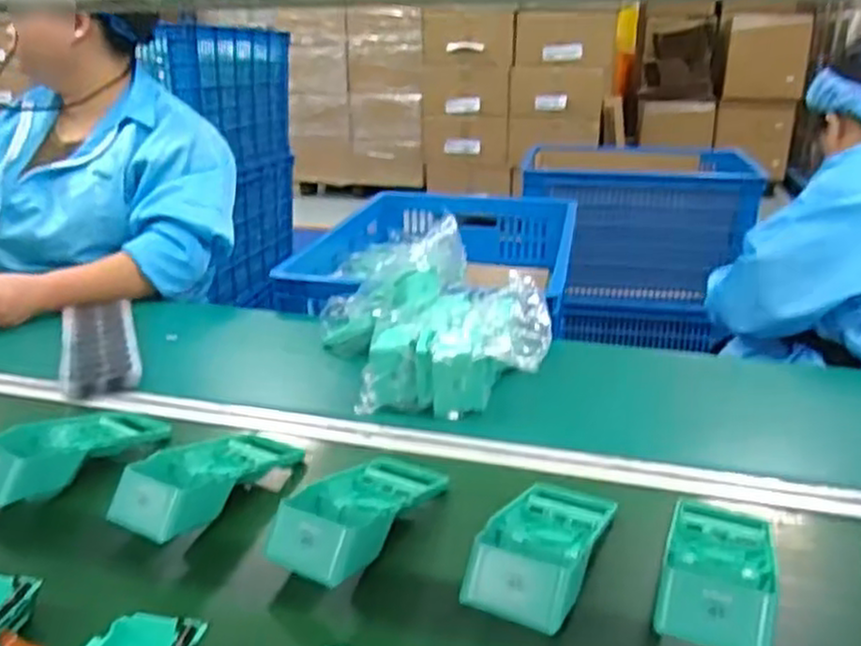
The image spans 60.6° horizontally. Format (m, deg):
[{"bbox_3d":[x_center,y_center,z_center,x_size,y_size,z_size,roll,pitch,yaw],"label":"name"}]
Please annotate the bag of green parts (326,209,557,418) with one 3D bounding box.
[{"bbox_3d":[-0.005,-0.005,0.917,0.277,0.178,0.235,0,23,1],"label":"bag of green parts"}]

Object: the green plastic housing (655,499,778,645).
[{"bbox_3d":[0.232,0.190,0.592,0.083,0.044,0.194,9,24,21],"label":"green plastic housing"}]

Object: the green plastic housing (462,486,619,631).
[{"bbox_3d":[0.097,0.179,0.621,0.090,0.055,0.197,9,25,23],"label":"green plastic housing"}]

